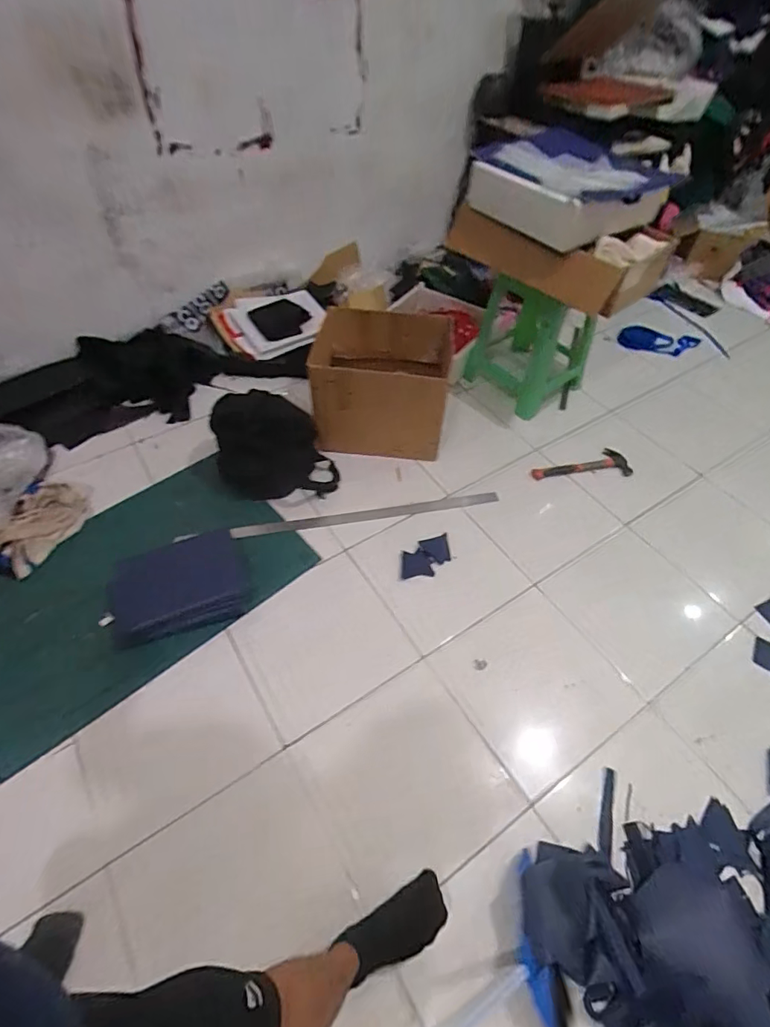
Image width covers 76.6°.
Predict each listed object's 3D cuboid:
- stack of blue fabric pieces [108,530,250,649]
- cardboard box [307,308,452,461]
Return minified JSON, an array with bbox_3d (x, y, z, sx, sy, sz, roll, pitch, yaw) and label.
[{"bbox_3d":[-0.586,0.208,1.379,0.366,0.056,0.282,-18,55,-15],"label":"stack of blue fabric pieces"},{"bbox_3d":[-0.014,-0.459,1.708,0.455,0.358,0.427,2,53,0],"label":"cardboard box"}]

